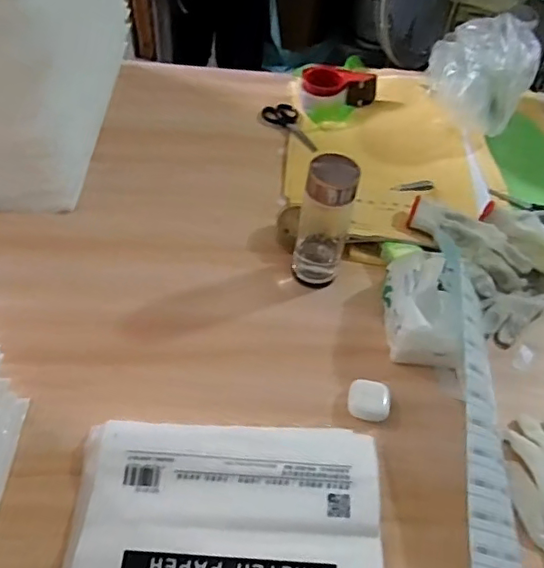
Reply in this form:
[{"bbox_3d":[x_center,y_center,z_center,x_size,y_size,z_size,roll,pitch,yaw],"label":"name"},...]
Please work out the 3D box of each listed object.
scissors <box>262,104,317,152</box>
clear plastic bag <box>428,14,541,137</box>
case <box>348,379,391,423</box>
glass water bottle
[{"bbox_3d":[0.035,-0.290,1.033,0.063,0.009,0.145,-19,55,-20],"label":"scissors"},{"bbox_3d":[0.362,-0.371,0.991,0.158,0.172,0.153,13,50,5],"label":"clear plastic bag"},{"bbox_3d":[0.118,0.142,0.677,0.049,0.019,0.047,10,50,2],"label":"case"},{"bbox_3d":[0.070,-0.081,0.741,0.064,0.181,0.059,16,50,7],"label":"glass water bottle"}]

